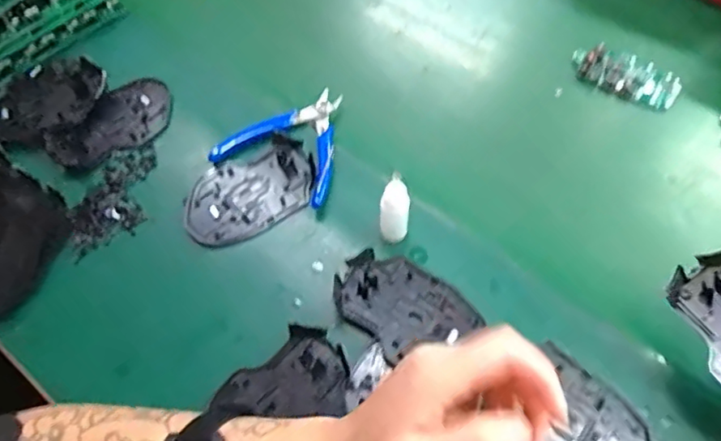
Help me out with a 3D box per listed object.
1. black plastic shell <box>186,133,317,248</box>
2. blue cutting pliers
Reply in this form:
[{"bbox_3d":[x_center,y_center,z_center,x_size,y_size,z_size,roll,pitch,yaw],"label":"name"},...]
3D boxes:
[{"bbox_3d":[-0.093,-0.025,0.487,0.113,0.012,0.075,-25,60,-12],"label":"black plastic shell"},{"bbox_3d":[-0.059,-0.076,0.506,0.108,0.011,0.114,21,64,14],"label":"blue cutting pliers"}]

